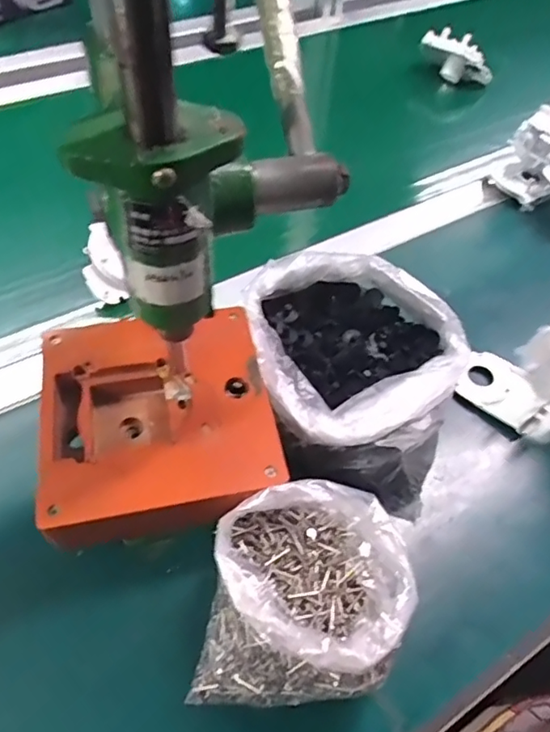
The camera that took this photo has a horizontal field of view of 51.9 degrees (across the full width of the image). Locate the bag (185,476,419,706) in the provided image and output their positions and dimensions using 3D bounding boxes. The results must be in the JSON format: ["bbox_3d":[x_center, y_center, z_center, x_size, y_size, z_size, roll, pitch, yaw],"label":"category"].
[{"bbox_3d":[0.019,0.139,0.346,0.117,0.086,0.121,7,53,3],"label":"bag"}]

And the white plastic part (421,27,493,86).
[{"bbox_3d":[0.258,-0.434,0.791,0.030,0.056,0.117,-38,77,-26],"label":"white plastic part"}]

